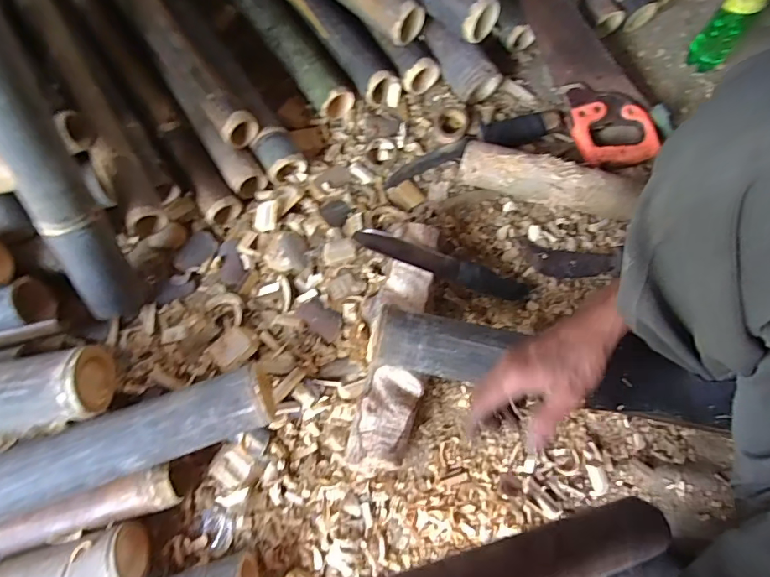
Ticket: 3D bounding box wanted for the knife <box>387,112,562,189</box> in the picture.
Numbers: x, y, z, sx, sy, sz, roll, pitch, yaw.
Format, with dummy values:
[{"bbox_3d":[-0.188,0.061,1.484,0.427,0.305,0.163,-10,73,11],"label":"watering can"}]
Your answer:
[{"bbox_3d":[0.141,-0.226,0.756,0.295,0.041,0.061,-16,72,-4],"label":"knife"}]

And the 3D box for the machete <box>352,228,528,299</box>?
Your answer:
[{"bbox_3d":[0.085,-0.032,0.656,0.259,0.032,0.040,19,72,-12],"label":"machete"}]

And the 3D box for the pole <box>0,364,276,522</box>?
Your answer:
[{"bbox_3d":[-0.392,0.210,0.549,0.521,0.064,0.073,-19,73,-4],"label":"pole"}]

